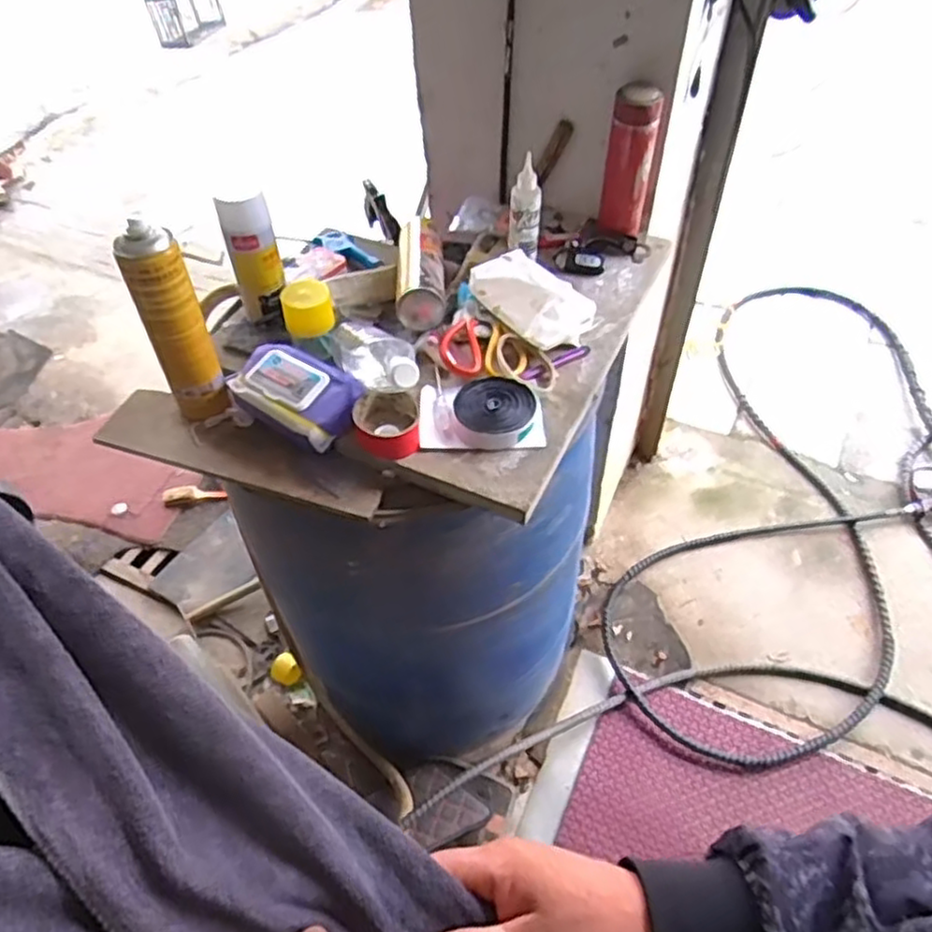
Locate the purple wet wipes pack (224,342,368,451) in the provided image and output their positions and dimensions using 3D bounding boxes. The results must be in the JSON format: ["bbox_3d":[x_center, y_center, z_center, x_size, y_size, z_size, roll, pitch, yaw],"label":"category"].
[{"bbox_3d":[-0.205,-0.084,0.869,0.161,0.060,0.096,32,59,25],"label":"purple wet wipes pack"}]

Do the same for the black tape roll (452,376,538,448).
[{"bbox_3d":[0.033,-0.066,0.845,0.096,0.030,0.101,13,53,13],"label":"black tape roll"}]

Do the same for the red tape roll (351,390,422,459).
[{"bbox_3d":[-0.093,-0.048,0.828,0.075,0.035,0.075,-1,51,2],"label":"red tape roll"}]

